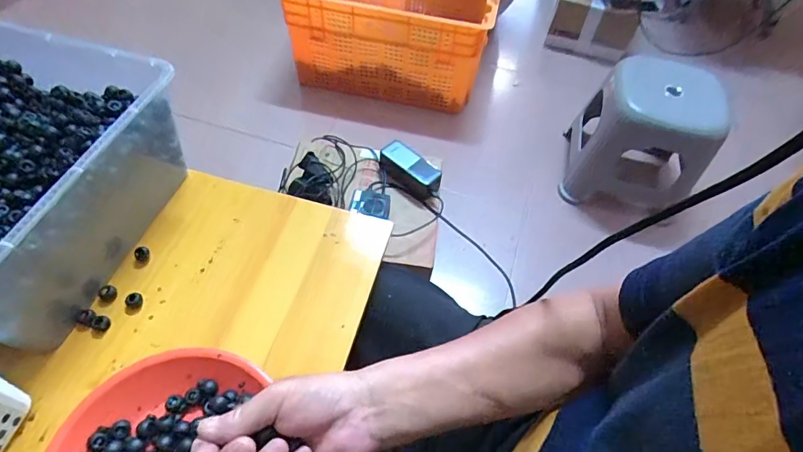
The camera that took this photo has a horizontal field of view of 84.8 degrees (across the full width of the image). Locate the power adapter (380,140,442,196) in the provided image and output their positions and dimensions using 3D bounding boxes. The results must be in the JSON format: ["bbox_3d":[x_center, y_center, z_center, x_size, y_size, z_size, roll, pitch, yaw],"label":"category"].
[{"bbox_3d":[0.016,-0.113,0.882,0.134,0.040,0.061,36,61,19],"label":"power adapter"}]

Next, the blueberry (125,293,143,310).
[{"bbox_3d":[-0.271,0.075,0.445,0.014,0.010,0.016,-1,56,-4],"label":"blueberry"}]

